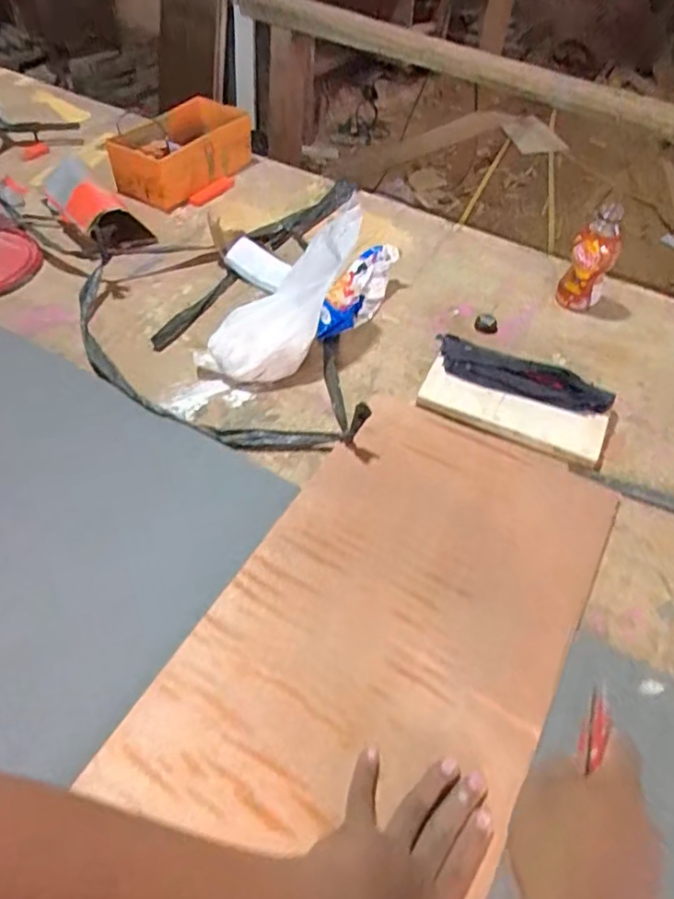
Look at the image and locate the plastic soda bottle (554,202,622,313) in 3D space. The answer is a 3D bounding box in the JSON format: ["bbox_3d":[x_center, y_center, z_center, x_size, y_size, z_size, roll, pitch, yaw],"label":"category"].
[{"bbox_3d":[0.348,-0.257,0.836,0.061,0.137,0.047,24,51,15],"label":"plastic soda bottle"}]

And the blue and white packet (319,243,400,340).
[{"bbox_3d":[0.035,-0.215,0.819,0.041,0.068,0.167,24,51,15],"label":"blue and white packet"}]

